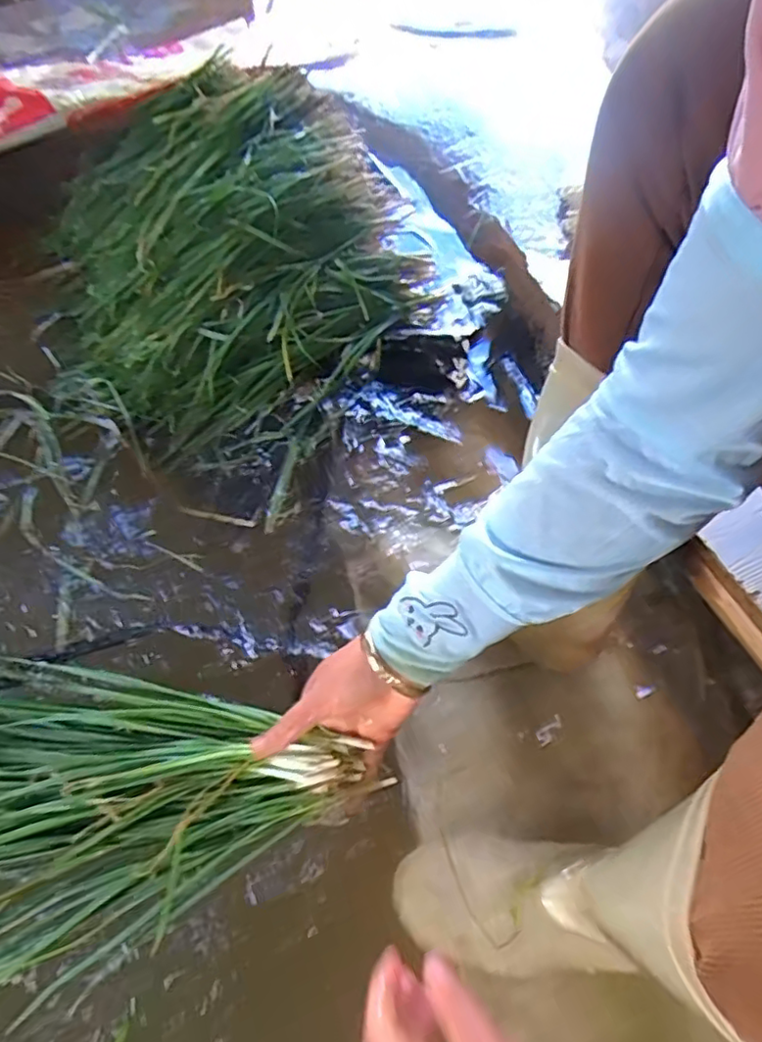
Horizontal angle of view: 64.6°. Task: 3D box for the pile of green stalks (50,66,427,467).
[{"bbox_3d":[-0.216,-0.365,0.758,0.425,0.151,0.511,-26,61,-16],"label":"pile of green stalks"}]

